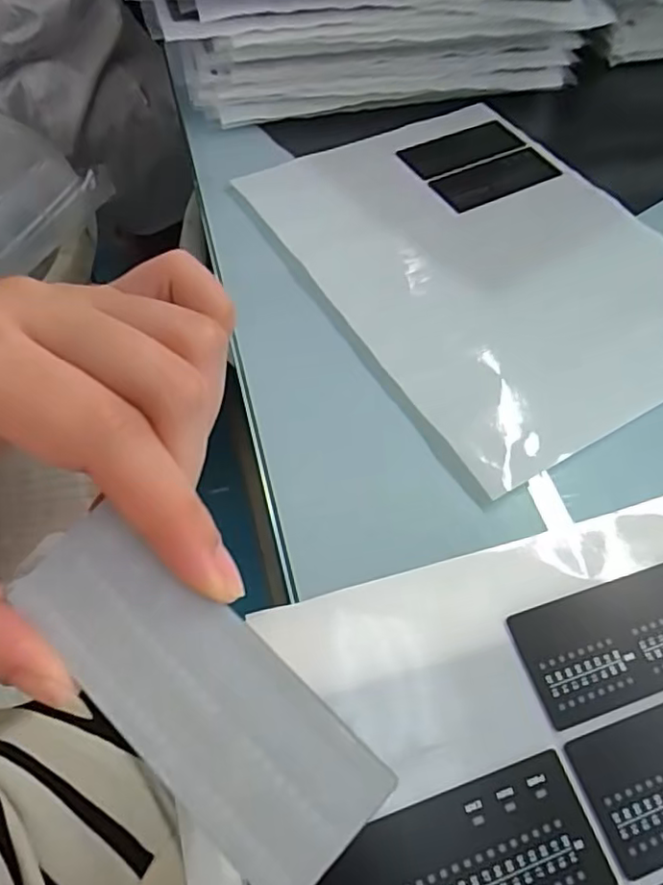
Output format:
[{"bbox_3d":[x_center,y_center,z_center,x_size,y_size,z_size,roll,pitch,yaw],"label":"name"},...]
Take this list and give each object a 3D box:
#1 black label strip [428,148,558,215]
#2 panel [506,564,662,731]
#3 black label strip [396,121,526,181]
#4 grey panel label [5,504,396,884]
[{"bbox_3d":[0.114,-0.183,0.431,0.093,0.004,0.036,-24,61,-20],"label":"black label strip"},{"bbox_3d":[0.107,0.061,0.205,0.092,0.004,0.035,-14,64,-12],"label":"panel"},{"bbox_3d":[0.093,-0.214,0.448,0.090,0.007,0.038,-24,62,-21],"label":"black label strip"},{"bbox_3d":[-0.033,0.055,0.140,0.093,0.004,0.036,40,82,14],"label":"grey panel label"}]

